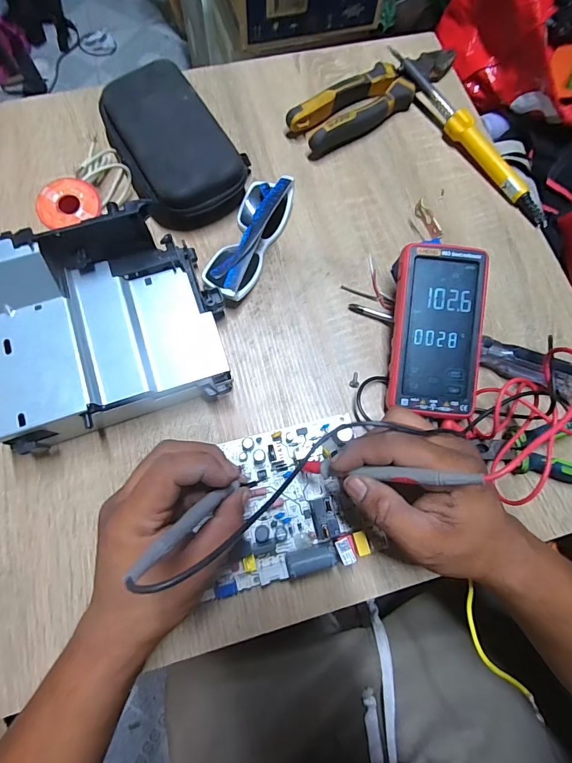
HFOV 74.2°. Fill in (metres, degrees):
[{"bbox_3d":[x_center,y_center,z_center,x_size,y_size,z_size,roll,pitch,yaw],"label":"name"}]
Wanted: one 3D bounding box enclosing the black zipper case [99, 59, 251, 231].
[{"bbox_3d":[-0.116,-0.242,0.391,0.104,0.058,0.178,-26,76,-9],"label":"black zipper case"}]

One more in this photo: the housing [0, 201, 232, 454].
[{"bbox_3d":[-0.150,-0.040,0.307,0.184,0.101,0.137,-20,75,-8],"label":"housing"}]

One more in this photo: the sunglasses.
[{"bbox_3d":[-0.038,-0.143,0.368,0.048,0.042,0.138,22,74,4],"label":"sunglasses"}]

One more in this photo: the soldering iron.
[{"bbox_3d":[0.201,-0.277,0.425,0.020,0.035,0.261,-35,78,-11],"label":"soldering iron"}]

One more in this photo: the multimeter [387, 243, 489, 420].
[{"bbox_3d":[0.132,-0.043,0.335,0.075,0.021,0.147,5,89,1],"label":"multimeter"}]

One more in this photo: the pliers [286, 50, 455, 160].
[{"bbox_3d":[0.105,-0.334,0.443,0.226,0.031,0.057,-37,78,-12],"label":"pliers"}]

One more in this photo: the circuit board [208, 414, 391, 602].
[{"bbox_3d":[0.004,0.095,0.309,0.135,0.024,0.116,-12,72,-5],"label":"circuit board"}]

